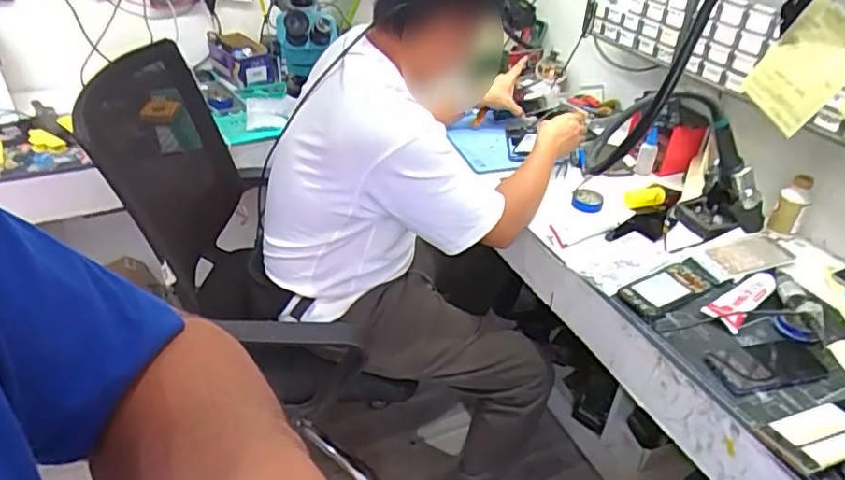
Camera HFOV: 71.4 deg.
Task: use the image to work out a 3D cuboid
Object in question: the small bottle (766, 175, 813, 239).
[{"bbox_3d":[0.690,-0.065,1.095,0.055,0.110,0.041,25,41,28],"label":"small bottle"}]

